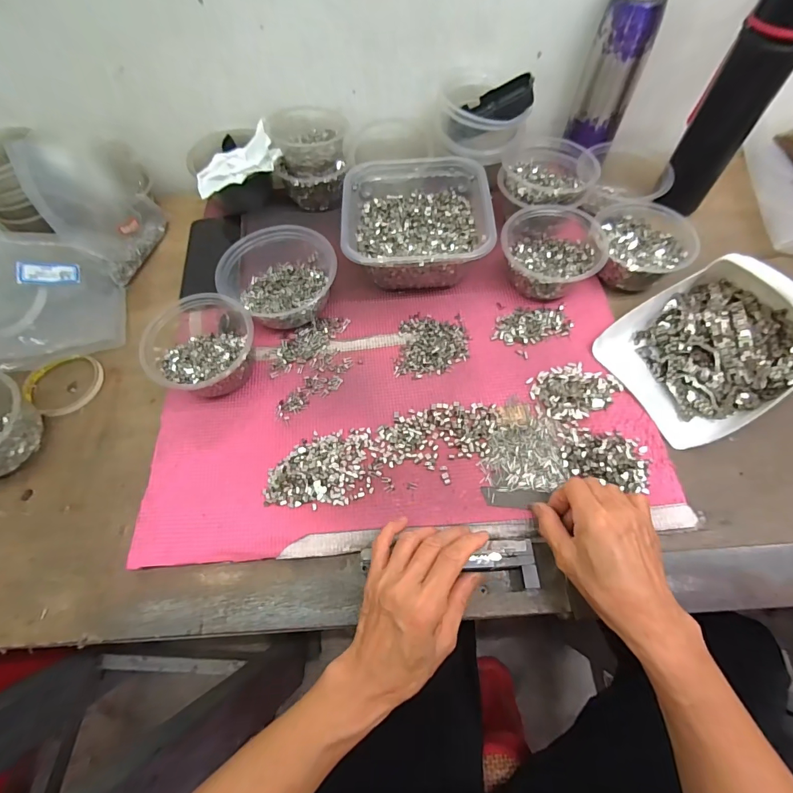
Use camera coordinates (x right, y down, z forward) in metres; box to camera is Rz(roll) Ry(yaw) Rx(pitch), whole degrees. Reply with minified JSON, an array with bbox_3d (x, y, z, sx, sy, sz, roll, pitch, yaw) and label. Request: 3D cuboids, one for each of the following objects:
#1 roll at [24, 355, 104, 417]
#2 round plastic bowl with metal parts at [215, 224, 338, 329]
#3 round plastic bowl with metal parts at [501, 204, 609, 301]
[{"bbox_3d":[-0.394,-0.012,0.478,0.083,0.013,0.075,-3,66,1],"label":"roll"},{"bbox_3d":[-0.137,-0.142,0.483,0.115,0.069,0.116,-1,62,3],"label":"round plastic bowl with metal parts"},{"bbox_3d":[0.181,-0.180,0.492,0.113,0.055,0.124,-1,62,3],"label":"round plastic bowl with metal parts"}]

